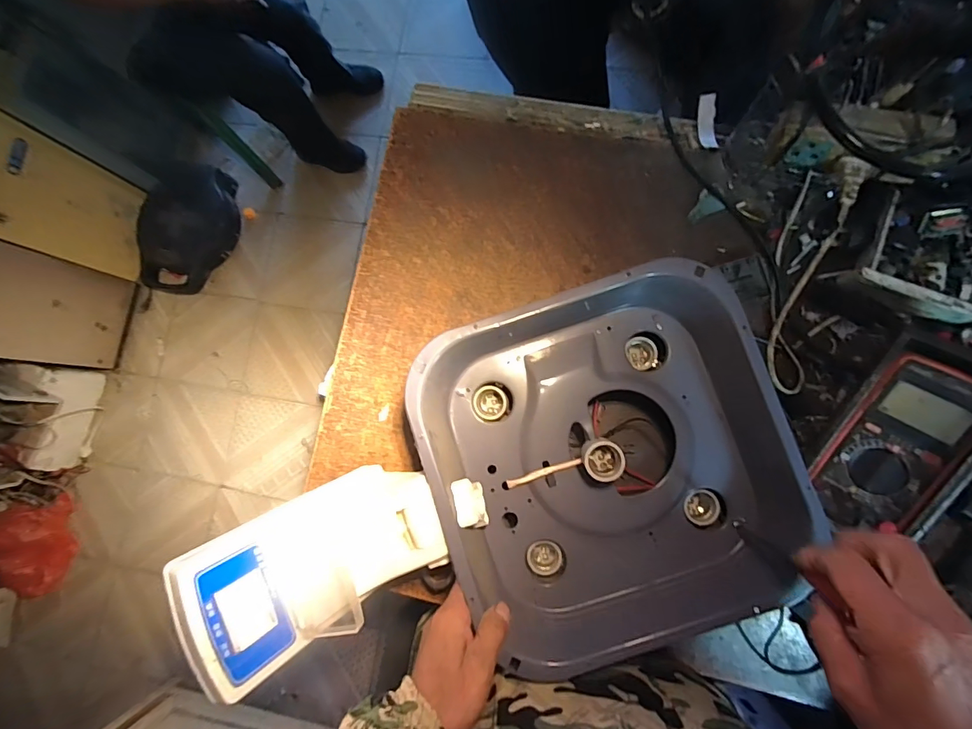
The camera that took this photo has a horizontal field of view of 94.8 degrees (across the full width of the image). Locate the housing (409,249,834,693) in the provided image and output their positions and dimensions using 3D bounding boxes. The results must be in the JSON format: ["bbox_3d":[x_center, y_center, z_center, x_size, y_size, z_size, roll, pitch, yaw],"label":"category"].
[{"bbox_3d":[0.112,0.087,0.439,0.313,0.094,0.299,-17,82,5],"label":"housing"}]

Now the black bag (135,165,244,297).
[{"bbox_3d":[-0.946,-0.439,1.403,0.272,0.168,0.413,4,85,7],"label":"black bag"}]

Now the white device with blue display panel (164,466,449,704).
[{"bbox_3d":[-0.143,0.174,0.416,0.200,0.164,0.135,-27,82,4],"label":"white device with blue display panel"}]

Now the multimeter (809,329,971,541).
[{"bbox_3d":[0.398,0.074,0.425,0.102,0.042,0.191,39,105,35],"label":"multimeter"}]

